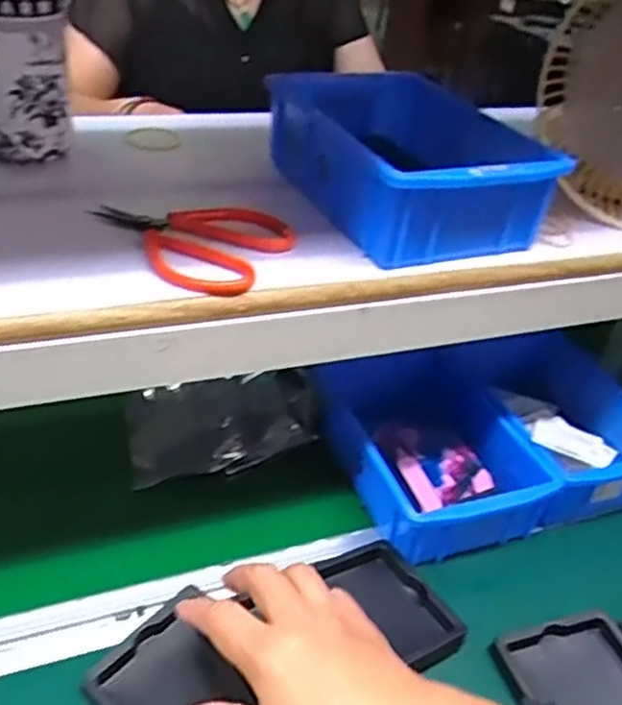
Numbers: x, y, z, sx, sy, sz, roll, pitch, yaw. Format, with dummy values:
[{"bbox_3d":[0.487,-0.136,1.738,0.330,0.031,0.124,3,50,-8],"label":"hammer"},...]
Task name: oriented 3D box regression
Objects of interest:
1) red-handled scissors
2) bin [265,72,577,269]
[{"bbox_3d":[-0.076,-0.071,0.440,0.118,0.012,0.089,22,37,20],"label":"red-handled scissors"},{"bbox_3d":[0.061,-0.134,0.504,0.125,0.062,0.200,-11,39,-25],"label":"bin"}]

